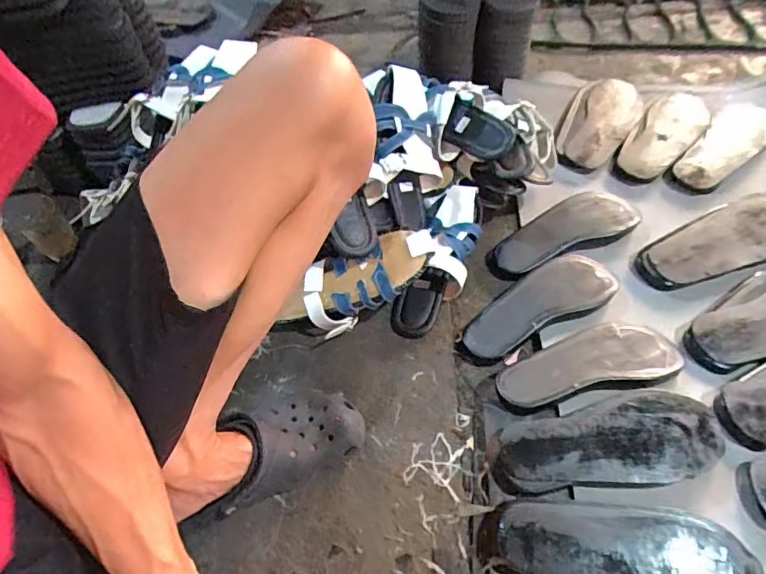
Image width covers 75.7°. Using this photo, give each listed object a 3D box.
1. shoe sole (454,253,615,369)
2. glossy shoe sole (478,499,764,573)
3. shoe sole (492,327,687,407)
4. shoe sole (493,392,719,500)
[{"bbox_3d":[0.204,0.020,0.667,0.226,0.021,0.092,-23,58,-12],"label":"shoe sole"},{"bbox_3d":[0.225,0.268,0.479,0.244,0.044,0.101,6,57,8],"label":"glossy shoe sole"},{"bbox_3d":[0.252,0.093,0.613,0.230,0.033,0.080,-12,56,-4],"label":"shoe sole"},{"bbox_3d":[0.246,0.170,0.542,0.237,0.035,0.096,-4,56,1],"label":"shoe sole"}]

